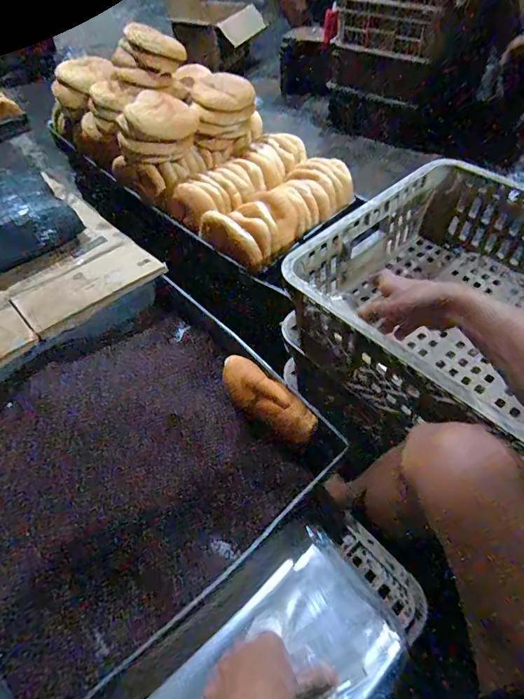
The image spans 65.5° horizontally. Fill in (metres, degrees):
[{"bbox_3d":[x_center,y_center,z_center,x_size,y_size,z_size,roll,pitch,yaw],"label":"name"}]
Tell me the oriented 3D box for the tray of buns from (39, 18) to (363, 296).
[{"bbox_3d":[-0.155,-0.531,0.986,0.737,0.248,0.393,34,61,26],"label":"tray of buns"}]

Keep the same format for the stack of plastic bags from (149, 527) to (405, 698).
[{"bbox_3d":[-0.002,0.336,0.411,0.291,0.030,0.141,-32,57,-17],"label":"stack of plastic bags"}]

